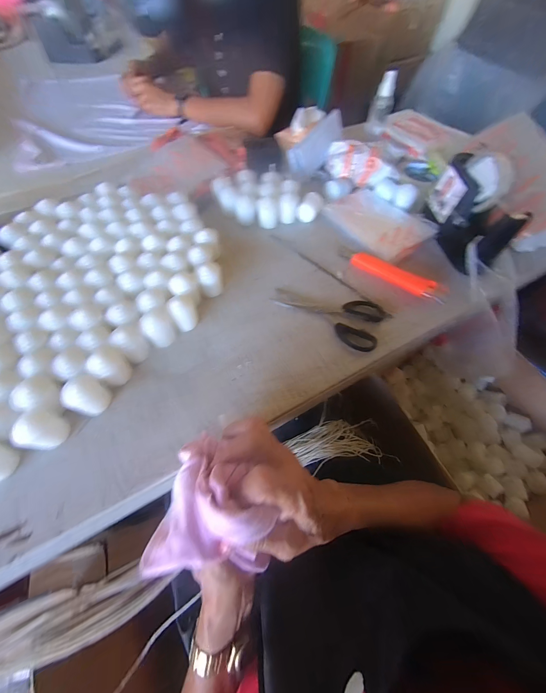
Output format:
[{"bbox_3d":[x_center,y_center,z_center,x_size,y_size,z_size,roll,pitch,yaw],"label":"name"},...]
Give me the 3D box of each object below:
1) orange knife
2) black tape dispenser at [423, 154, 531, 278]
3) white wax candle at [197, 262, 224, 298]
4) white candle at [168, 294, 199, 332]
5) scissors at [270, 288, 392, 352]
[{"bbox_3d":[0.198,-0.112,0.435,0.152,0.022,0.032,34,66,15],"label":"orange knife"},{"bbox_3d":[0.322,-0.223,0.440,0.059,0.113,0.195,-4,62,-4],"label":"black tape dispenser"},{"bbox_3d":[-0.091,-0.097,0.402,0.034,0.037,0.042,-12,63,-8],"label":"white wax candle"},{"bbox_3d":[-0.122,-0.049,0.373,0.033,0.043,0.041,-21,65,-13],"label":"white candle"},{"bbox_3d":[0.086,-0.059,0.408,0.164,0.014,0.082,31,65,14],"label":"scissors"}]

